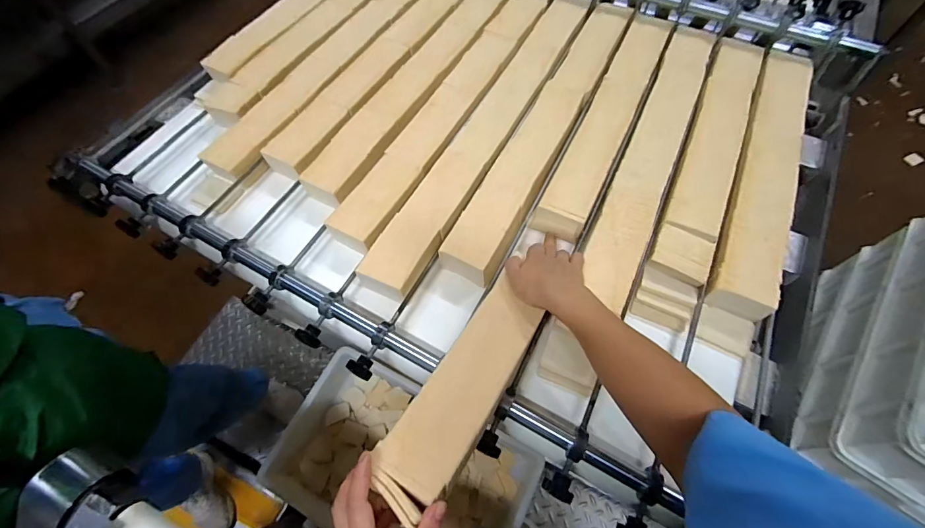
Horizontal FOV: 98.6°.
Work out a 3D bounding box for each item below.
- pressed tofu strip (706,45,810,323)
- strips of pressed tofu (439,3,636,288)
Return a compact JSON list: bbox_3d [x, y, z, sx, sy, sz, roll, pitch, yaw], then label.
[{"bbox_3d":[0.493,-0.157,0.651,0.080,0.058,0.536,23,65,14],"label":"pressed tofu strip"},{"bbox_3d":[0.162,-0.254,0.709,0.088,0.040,0.662,25,66,15],"label":"strips of pressed tofu"}]

